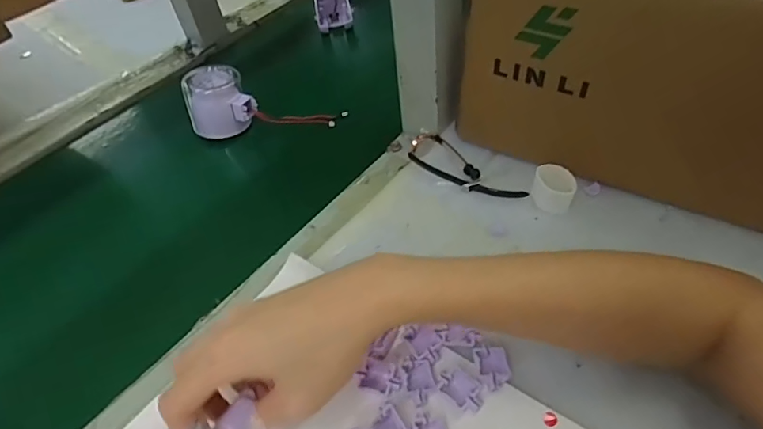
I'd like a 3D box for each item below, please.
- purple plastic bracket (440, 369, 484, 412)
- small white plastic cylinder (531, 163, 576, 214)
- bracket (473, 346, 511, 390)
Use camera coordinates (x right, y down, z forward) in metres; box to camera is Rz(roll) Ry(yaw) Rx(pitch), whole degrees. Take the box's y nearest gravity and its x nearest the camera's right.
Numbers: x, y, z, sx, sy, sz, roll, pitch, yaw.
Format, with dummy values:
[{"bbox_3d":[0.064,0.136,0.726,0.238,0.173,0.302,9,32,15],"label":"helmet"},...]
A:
[{"bbox_3d":[0.048,0.103,0.284,0.027,0.005,0.018,34,61,30],"label":"purple plastic bracket"},{"bbox_3d":[0.131,-0.017,0.369,0.030,0.031,0.024,16,53,19],"label":"small white plastic cylinder"},{"bbox_3d":[0.067,0.092,0.290,0.019,0.010,0.025,-7,49,0],"label":"bracket"}]

